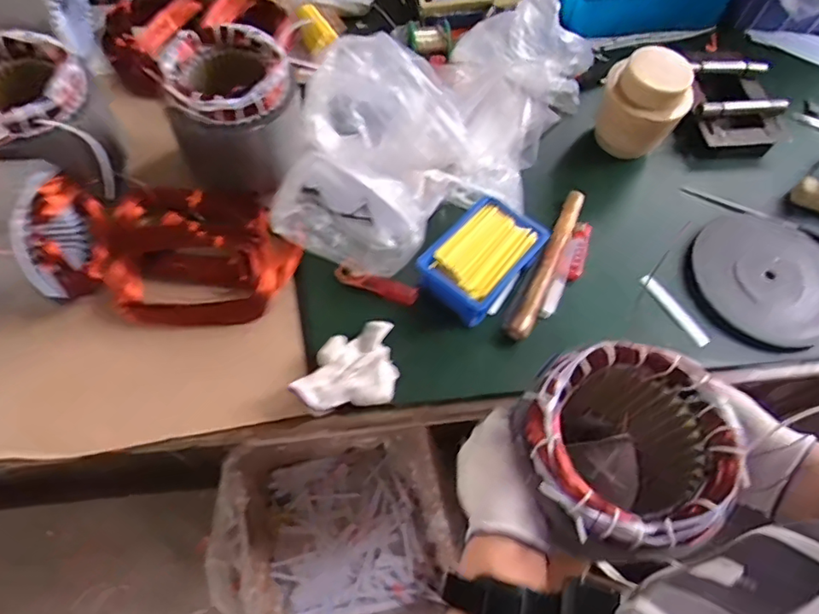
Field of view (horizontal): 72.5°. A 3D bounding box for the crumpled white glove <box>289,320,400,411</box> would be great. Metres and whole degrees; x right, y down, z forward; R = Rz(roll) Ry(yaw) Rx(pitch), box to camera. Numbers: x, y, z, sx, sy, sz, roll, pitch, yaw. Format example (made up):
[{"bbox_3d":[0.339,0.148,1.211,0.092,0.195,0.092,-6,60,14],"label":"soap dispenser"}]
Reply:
[{"bbox_3d":[-0.070,0.067,0.619,0.116,0.037,0.096,-9,65,-10],"label":"crumpled white glove"}]

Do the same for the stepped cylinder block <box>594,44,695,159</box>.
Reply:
[{"bbox_3d":[0.330,-0.288,0.794,0.113,0.129,0.103,30,64,10],"label":"stepped cylinder block"}]

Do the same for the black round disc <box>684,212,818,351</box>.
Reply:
[{"bbox_3d":[0.481,-0.043,0.749,0.217,0.029,0.191,-31,70,-19],"label":"black round disc"}]

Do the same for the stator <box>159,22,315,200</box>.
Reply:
[{"bbox_3d":[-0.216,-0.237,0.690,0.157,0.149,0.137,-25,68,-17],"label":"stator"}]

